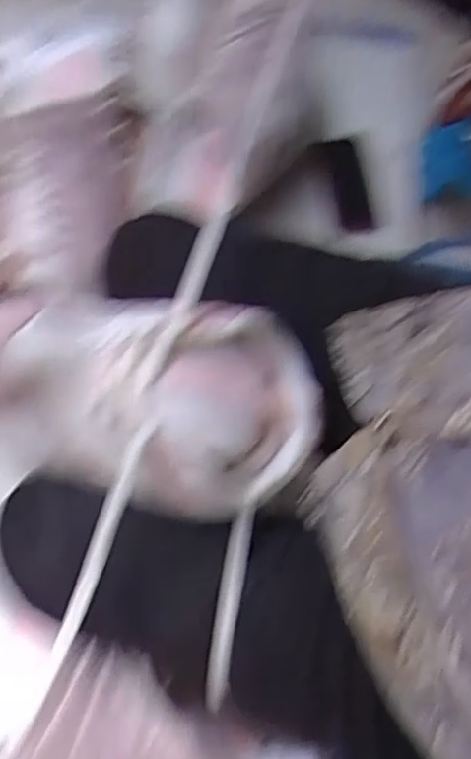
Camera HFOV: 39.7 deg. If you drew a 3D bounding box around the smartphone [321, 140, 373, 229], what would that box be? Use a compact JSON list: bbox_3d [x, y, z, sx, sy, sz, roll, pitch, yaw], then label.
[{"bbox_3d":[0.185,-0.317,1.075,0.068,0.159,0.008,-35,32,-23],"label":"smartphone"}]

